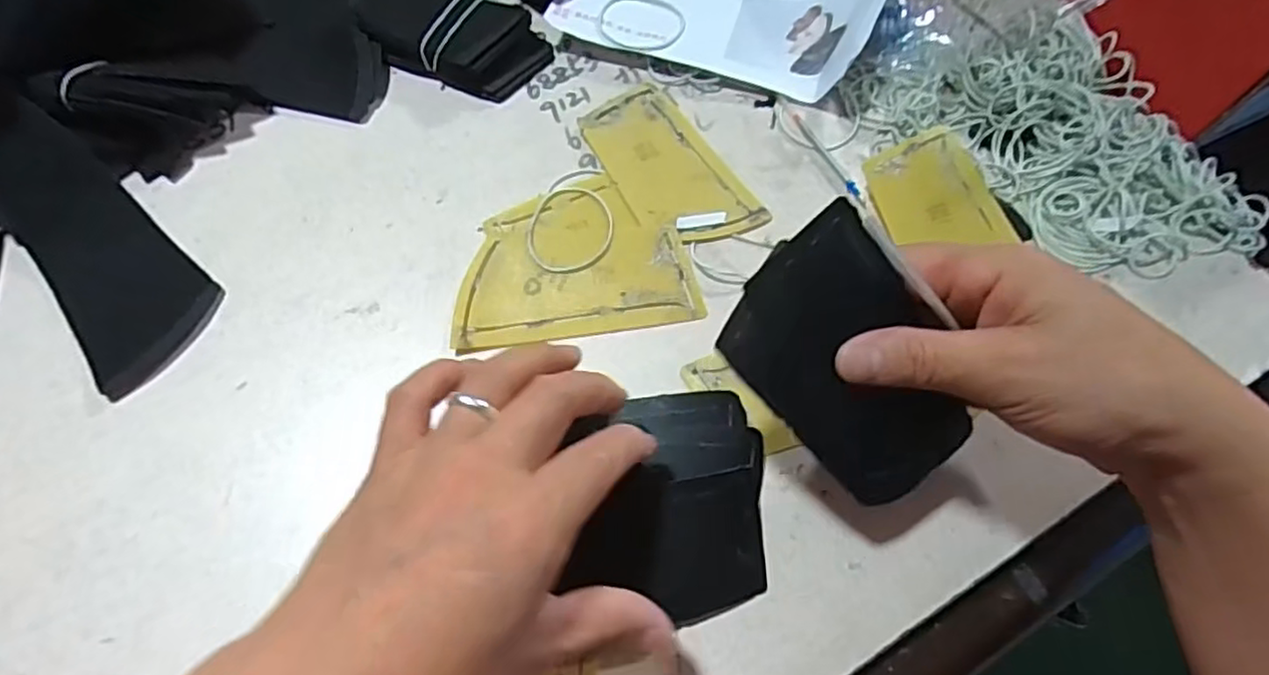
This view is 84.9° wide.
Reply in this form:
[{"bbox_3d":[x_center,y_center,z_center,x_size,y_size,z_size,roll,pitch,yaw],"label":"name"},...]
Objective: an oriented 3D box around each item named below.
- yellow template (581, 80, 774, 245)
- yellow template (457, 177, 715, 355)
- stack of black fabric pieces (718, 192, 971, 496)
[{"bbox_3d":[0.018,-0.098,0.393,0.062,0.004,0.117,-28,69,-13],"label":"yellow template"},{"bbox_3d":[-0.034,-0.042,0.363,0.121,0.004,0.090,-9,66,-6],"label":"yellow template"},{"bbox_3d":[0.086,0.011,0.273,0.070,0.016,0.110,-38,94,7],"label":"stack of black fabric pieces"}]

